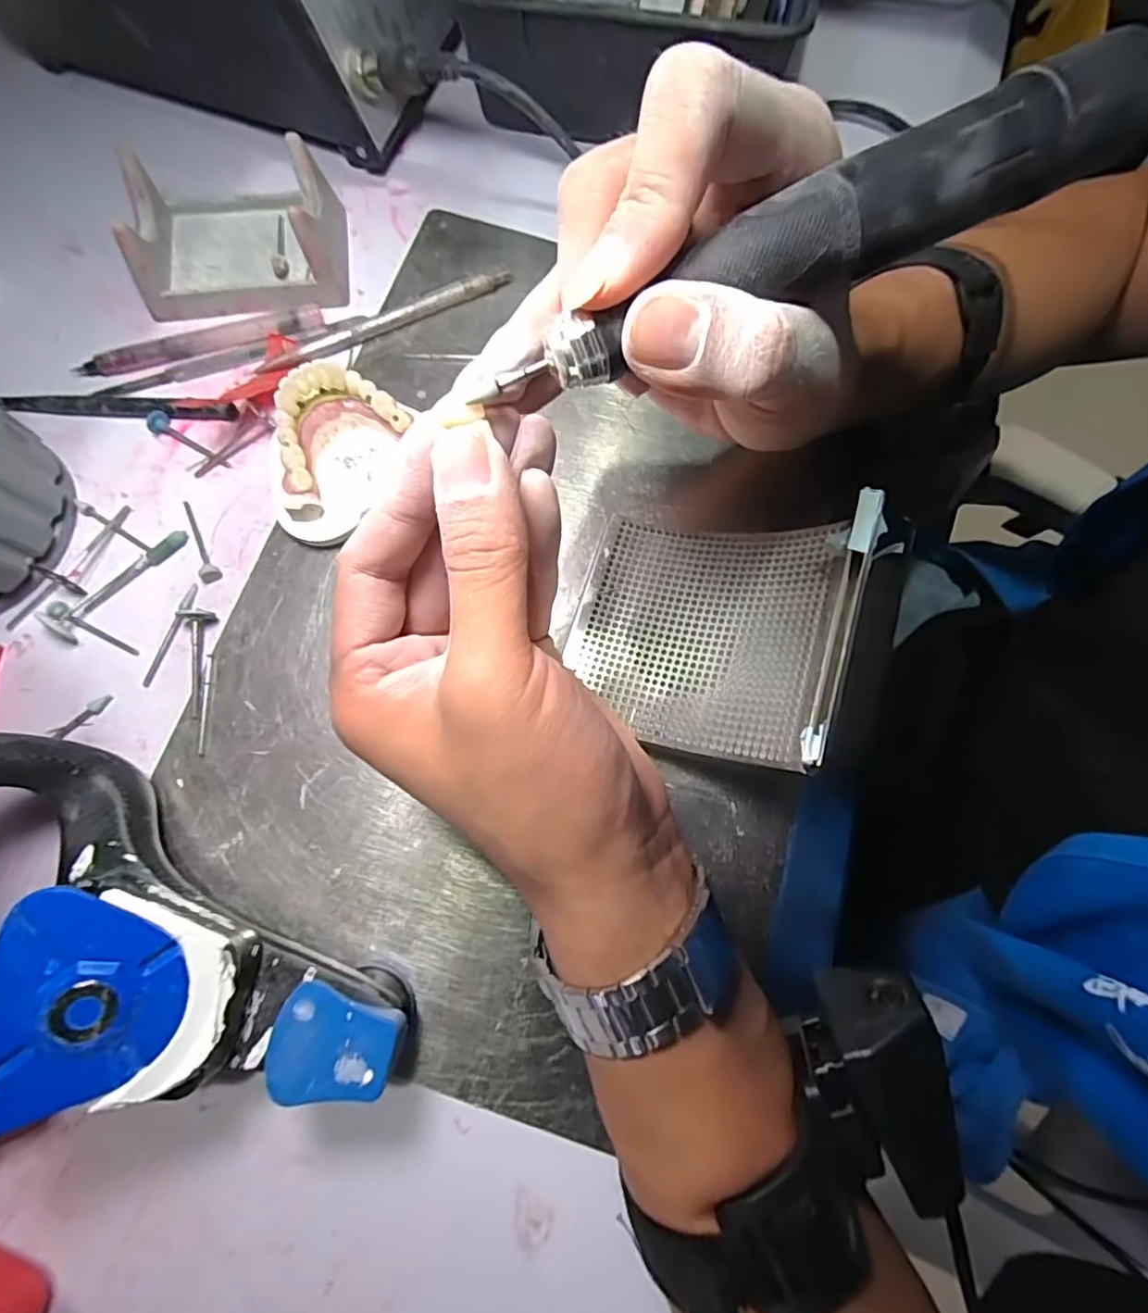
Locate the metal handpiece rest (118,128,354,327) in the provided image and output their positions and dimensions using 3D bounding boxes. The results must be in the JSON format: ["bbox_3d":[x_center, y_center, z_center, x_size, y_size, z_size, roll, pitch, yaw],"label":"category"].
[{"bbox_3d":[-0.167,-0.213,0.291,0.095,0.040,0.065,-4,77,-2],"label":"metal handpiece rest"}]

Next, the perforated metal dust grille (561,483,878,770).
[{"bbox_3d":[0.050,-0.014,0.231,0.096,0.076,0.095,17,77,3],"label":"perforated metal dust grille"}]

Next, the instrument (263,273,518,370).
[{"bbox_3d":[-0.096,-0.171,0.301,0.135,0.008,0.010,-25,78,-7],"label":"instrument"}]

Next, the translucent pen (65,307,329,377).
[{"bbox_3d":[-0.188,-0.158,0.293,0.120,0.005,0.010,-18,78,-5],"label":"translucent pen"}]

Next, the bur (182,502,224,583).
[{"bbox_3d":[-0.177,-0.054,0.272,0.009,0.007,0.044,-28,79,-7],"label":"bur"}]

